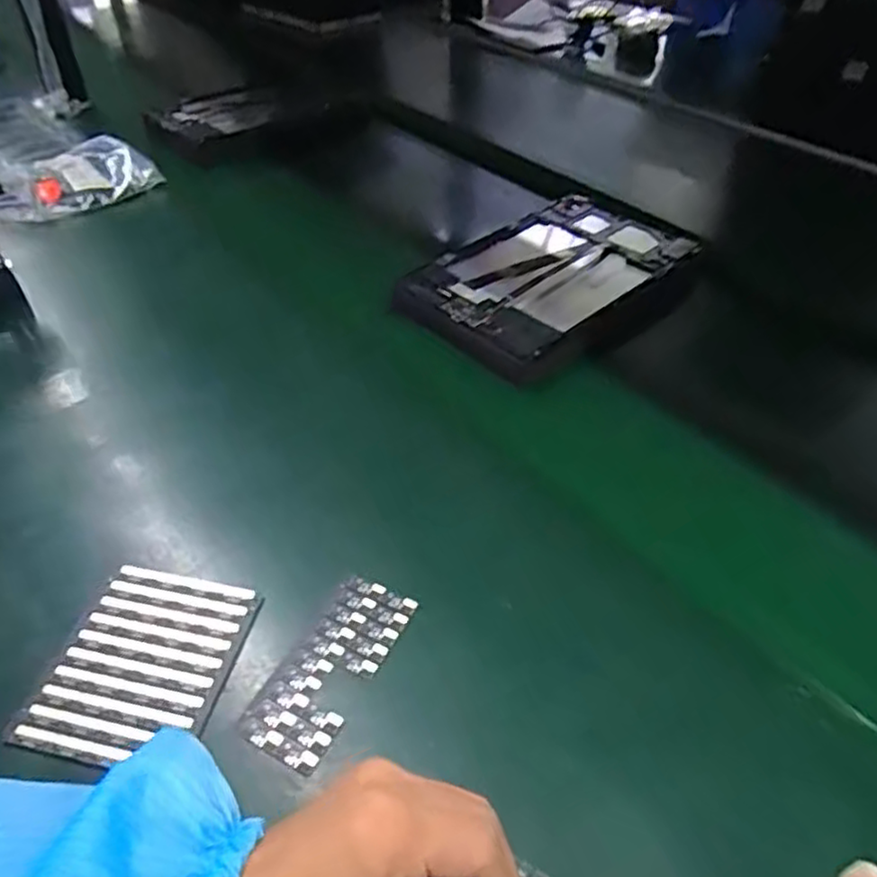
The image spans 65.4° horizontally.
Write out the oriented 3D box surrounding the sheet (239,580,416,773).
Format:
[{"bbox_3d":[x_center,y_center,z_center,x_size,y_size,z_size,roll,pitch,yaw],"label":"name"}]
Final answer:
[{"bbox_3d":[-0.054,0.114,0.344,0.042,0.004,0.098,20,50,21],"label":"sheet"}]

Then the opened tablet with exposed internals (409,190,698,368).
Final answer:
[{"bbox_3d":[0.101,-0.153,0.594,0.246,0.016,0.155,-33,53,-27],"label":"opened tablet with exposed internals"}]

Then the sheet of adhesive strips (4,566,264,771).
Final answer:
[{"bbox_3d":[-0.148,0.113,0.345,0.086,0.004,0.097,8,46,10],"label":"sheet of adhesive strips"}]

